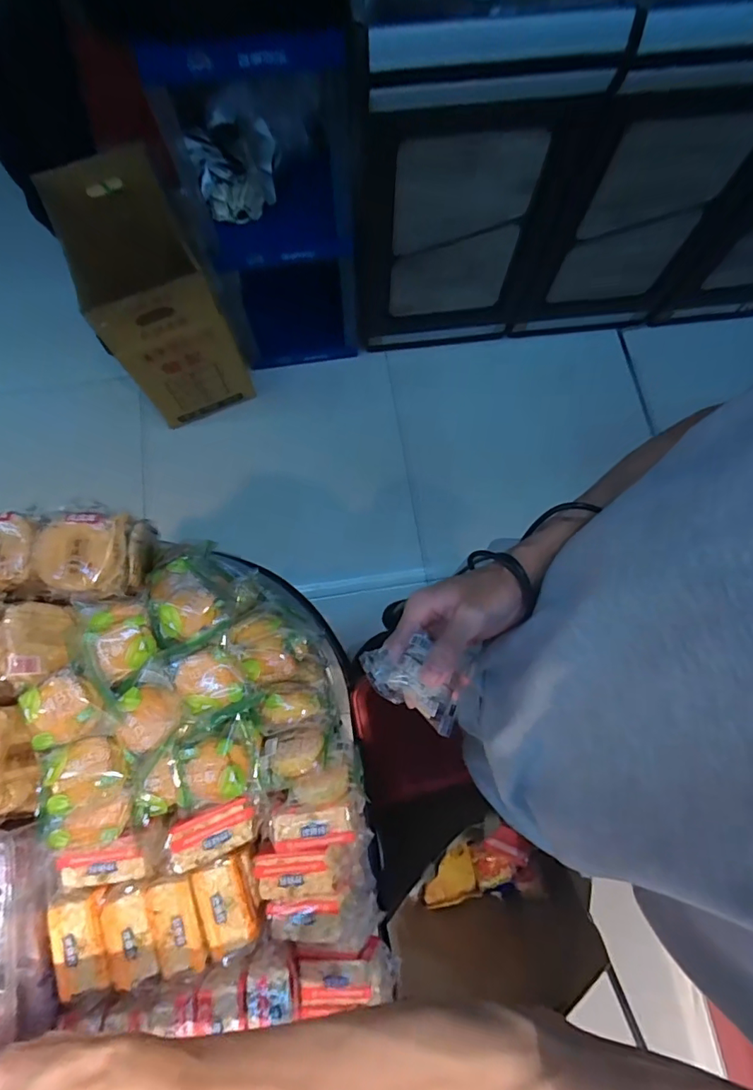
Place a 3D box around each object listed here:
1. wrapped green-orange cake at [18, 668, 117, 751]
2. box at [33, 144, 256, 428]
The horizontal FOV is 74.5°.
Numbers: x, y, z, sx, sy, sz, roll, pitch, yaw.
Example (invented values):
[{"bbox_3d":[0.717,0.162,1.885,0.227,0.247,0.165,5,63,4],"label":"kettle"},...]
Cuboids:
[{"bbox_3d":[-0.252,0.135,0.404,0.058,0.032,0.058,0,75,-1],"label":"wrapped green-orange cake"},{"bbox_3d":[-0.633,-0.706,1.387,0.290,0.491,0.539,-28,77,-8],"label":"box"}]

